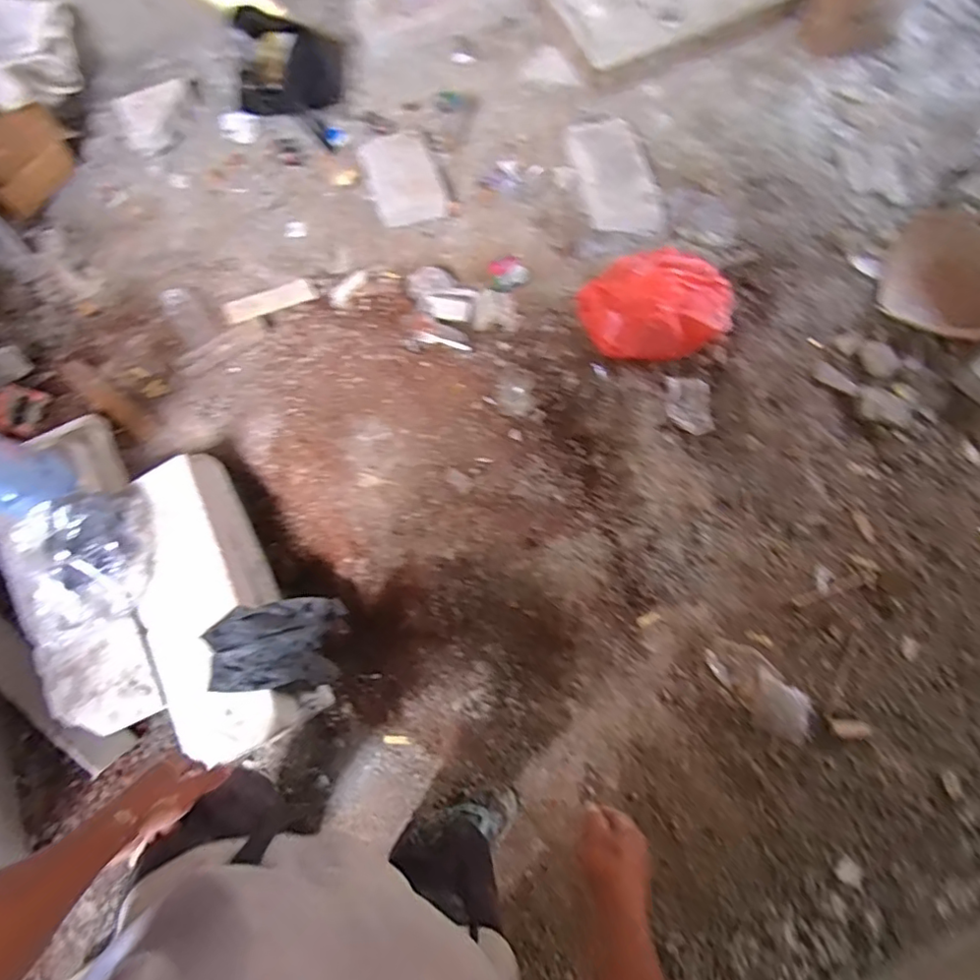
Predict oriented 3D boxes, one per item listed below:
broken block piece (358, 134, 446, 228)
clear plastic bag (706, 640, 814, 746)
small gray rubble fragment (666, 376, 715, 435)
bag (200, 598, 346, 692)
[{"bbox_3d":[-0.256,-0.904,1.668,0.192,0.034,0.294,-19,72,-5],"label":"broken block piece"},{"bbox_3d":[0.639,0.463,1.348,0.276,0.058,0.120,39,79,10],"label":"clear plastic bag"},{"bbox_3d":[0.540,-0.228,1.553,0.112,0.022,0.162,-4,72,0],"label":"small gray rubble fragment"},{"bbox_3d":[-0.407,0.292,1.093,0.220,0.117,0.161,-5,72,0],"label":"bag"}]

